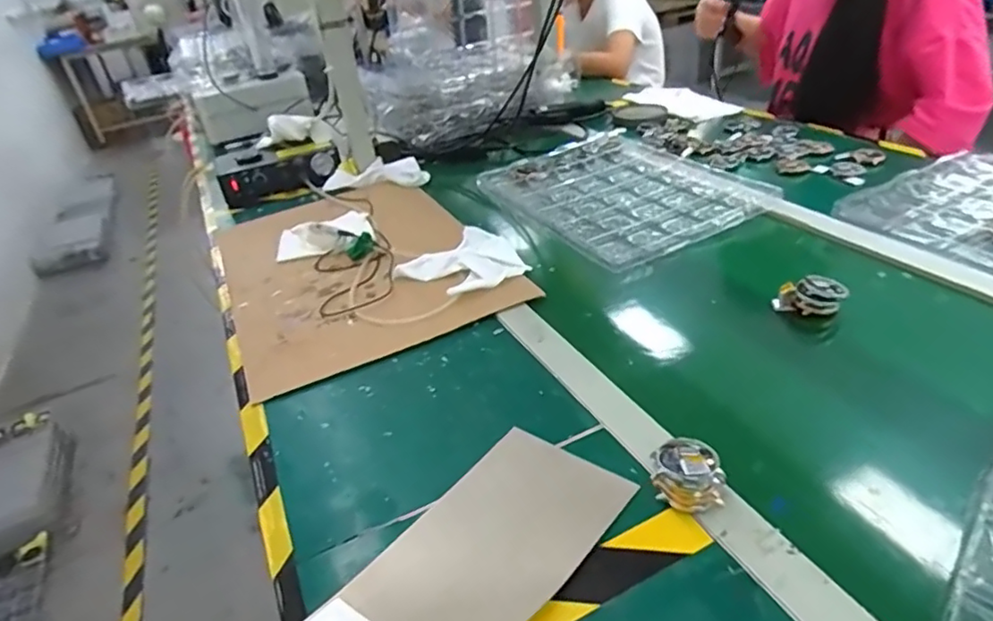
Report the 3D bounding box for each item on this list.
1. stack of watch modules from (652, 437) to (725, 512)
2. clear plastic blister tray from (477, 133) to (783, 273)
[{"bbox_3d":[0.146,0.128,0.465,0.050,0.044,0.038,1,33,14],"label":"stack of watch modules"},{"bbox_3d":[0.192,-0.195,1.001,0.307,0.032,0.434,-19,34,-17],"label":"clear plastic blister tray"}]

